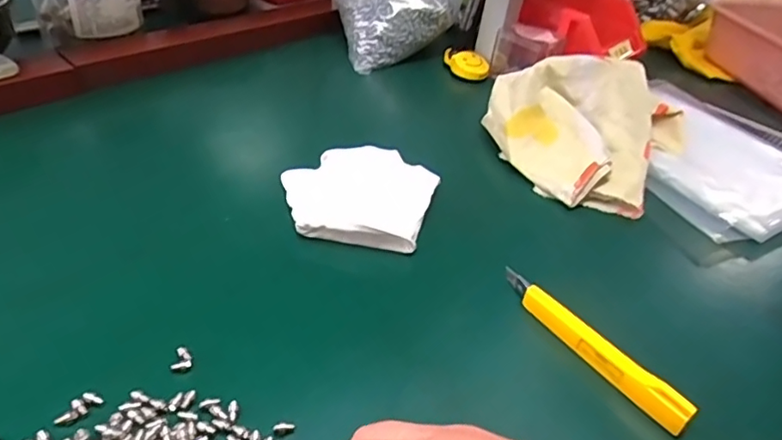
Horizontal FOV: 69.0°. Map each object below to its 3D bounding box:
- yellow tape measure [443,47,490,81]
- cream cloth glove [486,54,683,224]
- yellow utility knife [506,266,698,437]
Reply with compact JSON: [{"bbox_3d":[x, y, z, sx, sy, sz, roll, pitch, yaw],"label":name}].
[{"bbox_3d":[0.085,-0.175,0.648,0.051,0.020,0.041,15,64,-2],"label":"yellow tape measure"},{"bbox_3d":[0.171,-0.088,0.508,0.170,0.072,0.166,22,40,16],"label":"cream cloth glove"},{"bbox_3d":[0.117,0.071,0.340,0.012,0.021,0.132,-20,47,-32],"label":"yellow utility knife"}]

